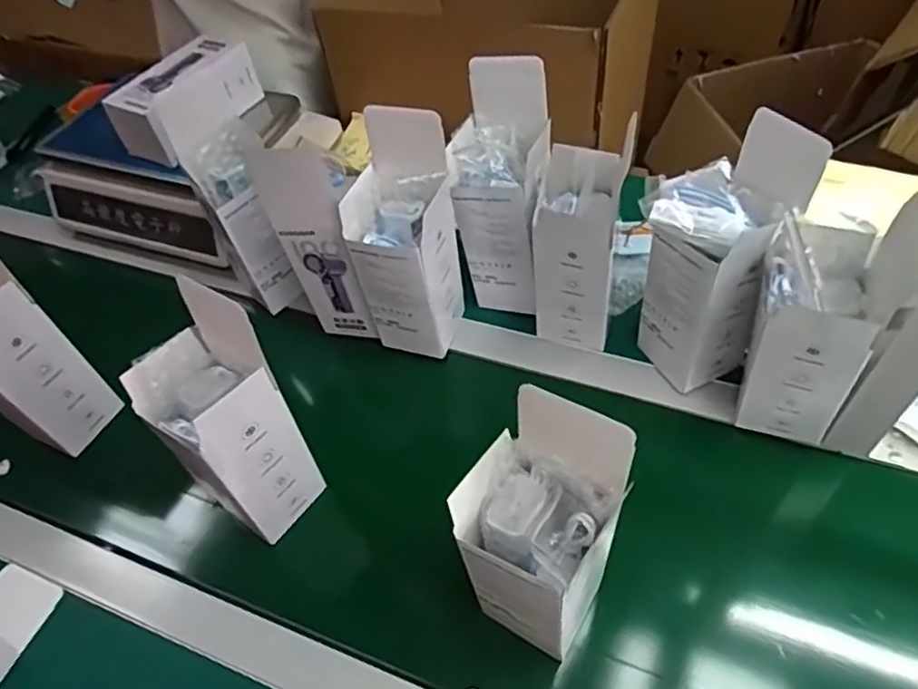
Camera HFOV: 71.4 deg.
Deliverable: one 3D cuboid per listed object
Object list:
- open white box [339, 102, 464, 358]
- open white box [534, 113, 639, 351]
[{"bbox_3d":[-0.049,-0.094,0.603,0.086,0.233,0.080,16,55,15],"label":"open white box"},{"bbox_3d":[0.110,-0.085,0.597,0.078,0.200,0.083,8,54,9],"label":"open white box"}]

